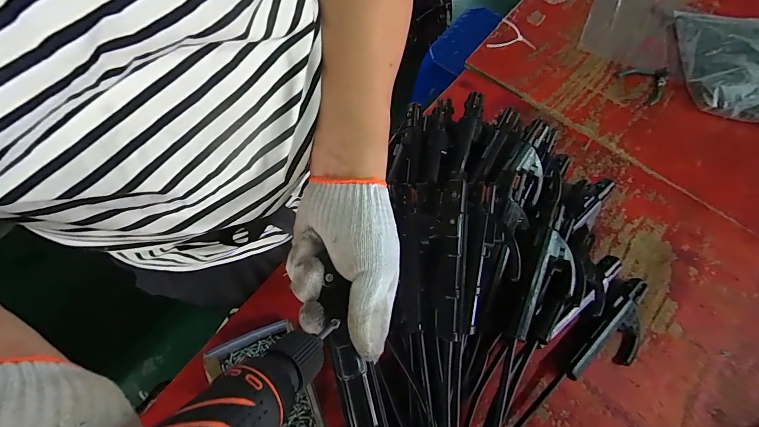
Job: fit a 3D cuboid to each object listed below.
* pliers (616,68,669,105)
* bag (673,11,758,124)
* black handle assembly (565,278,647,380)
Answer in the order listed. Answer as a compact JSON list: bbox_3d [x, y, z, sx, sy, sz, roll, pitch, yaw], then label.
[{"bbox_3d":[0.585,-0.292,0.759,0.112,0.017,0.096,-32,71,-14],"label":"pliers"},{"bbox_3d":[0.858,-0.314,0.755,0.380,0.082,0.288,11,67,4],"label":"bag"},{"bbox_3d":[0.358,0.185,0.534,0.069,0.029,0.197,40,72,14],"label":"black handle assembly"}]

